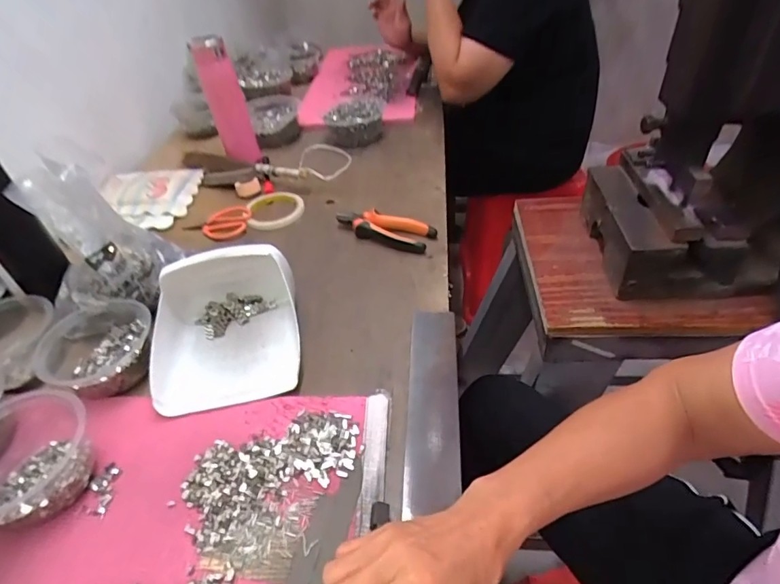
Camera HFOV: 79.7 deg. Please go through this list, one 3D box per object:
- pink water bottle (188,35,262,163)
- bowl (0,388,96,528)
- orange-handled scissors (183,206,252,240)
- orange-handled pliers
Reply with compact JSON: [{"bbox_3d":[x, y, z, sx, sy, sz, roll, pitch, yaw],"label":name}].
[{"bbox_3d":[-0.290,-0.336,0.832,0.065,0.201,0.056,-18,42,-12],"label":"pink water bottle"},{"bbox_3d":[-0.322,0.143,0.406,0.113,0.067,0.127,-30,47,-24],"label":"bowl"},{"bbox_3d":[-0.271,-0.107,0.736,0.103,0.023,0.058,-14,43,-8],"label":"orange-handled scissors"},{"bbox_3d":[-0.010,-0.093,0.679,0.151,0.032,0.048,19,48,25],"label":"orange-handled pliers"}]

